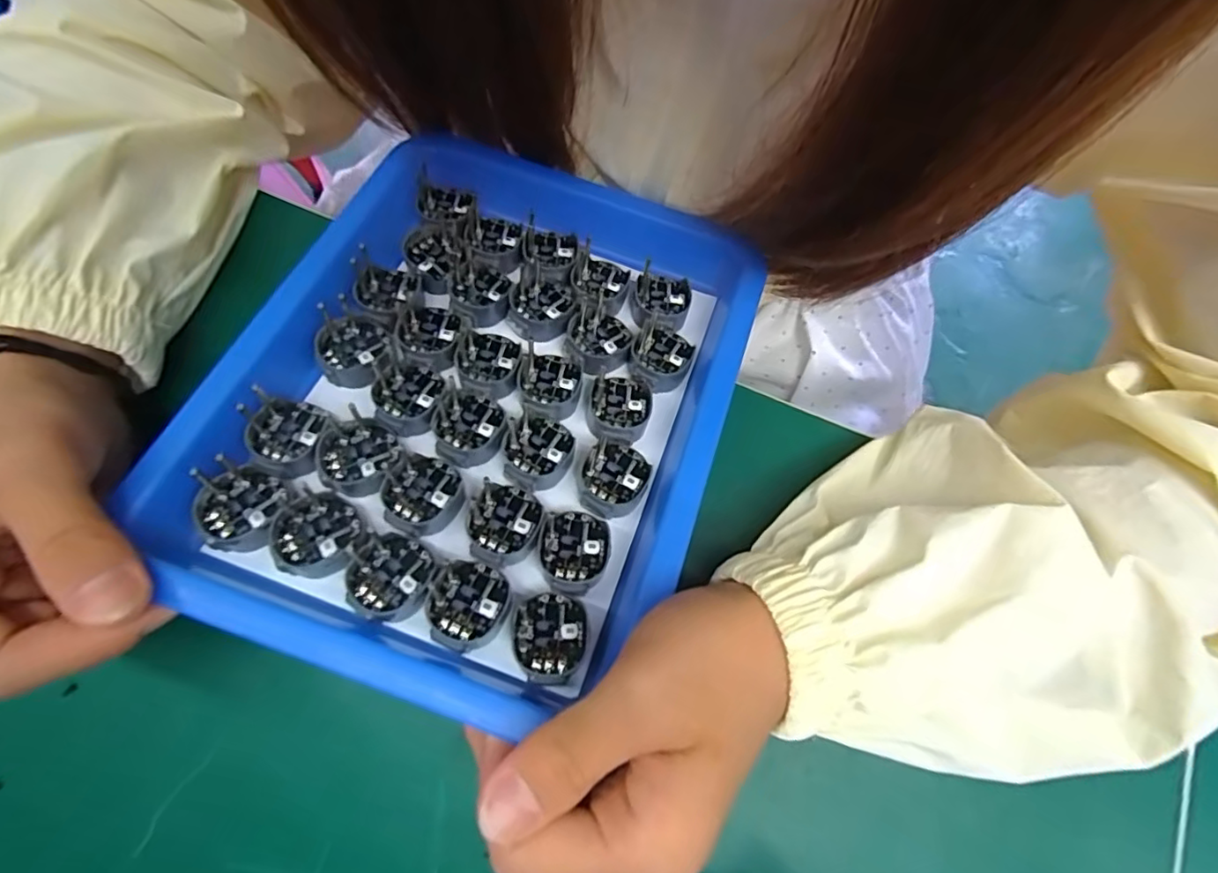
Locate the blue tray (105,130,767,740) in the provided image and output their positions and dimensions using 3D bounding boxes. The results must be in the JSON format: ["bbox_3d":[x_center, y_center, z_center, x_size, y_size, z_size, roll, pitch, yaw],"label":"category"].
[{"bbox_3d":[-0.045,-0.022,0.229,0.173,0.026,0.222,20,64,2],"label":"blue tray"}]

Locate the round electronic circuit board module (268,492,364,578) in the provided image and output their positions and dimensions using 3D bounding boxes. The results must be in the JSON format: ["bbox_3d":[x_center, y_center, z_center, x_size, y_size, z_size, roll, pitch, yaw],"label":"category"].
[{"bbox_3d":[-0.100,0.033,0.199,0.026,0.010,0.027,0,77,-1],"label":"round electronic circuit board module"}]

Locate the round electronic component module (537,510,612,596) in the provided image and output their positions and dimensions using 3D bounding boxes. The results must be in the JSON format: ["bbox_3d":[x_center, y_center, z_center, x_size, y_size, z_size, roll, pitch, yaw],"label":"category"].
[{"bbox_3d":[-0.013,0.040,0.206,0.025,0.005,0.027,0,77,-1],"label":"round electronic component module"}]

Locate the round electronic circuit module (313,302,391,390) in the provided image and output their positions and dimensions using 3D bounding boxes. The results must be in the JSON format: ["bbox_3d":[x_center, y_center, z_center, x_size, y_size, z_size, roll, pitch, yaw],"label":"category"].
[{"bbox_3d":[-0.102,-0.035,0.232,0.026,0.009,0.030,5,77,0],"label":"round electronic circuit module"}]

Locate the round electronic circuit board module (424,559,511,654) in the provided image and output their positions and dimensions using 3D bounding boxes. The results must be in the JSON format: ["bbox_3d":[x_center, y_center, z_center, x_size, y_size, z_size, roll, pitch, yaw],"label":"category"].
[{"bbox_3d":[-0.047,0.056,0.195,0.027,0.009,0.027,3,61,-5],"label":"round electronic circuit board module"}]

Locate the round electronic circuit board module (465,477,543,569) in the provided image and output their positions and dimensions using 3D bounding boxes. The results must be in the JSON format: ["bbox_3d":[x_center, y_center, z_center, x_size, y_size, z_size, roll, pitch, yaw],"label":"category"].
[{"bbox_3d":[-0.037,0.031,0.208,0.025,0.006,0.029,8,77,1],"label":"round electronic circuit board module"}]

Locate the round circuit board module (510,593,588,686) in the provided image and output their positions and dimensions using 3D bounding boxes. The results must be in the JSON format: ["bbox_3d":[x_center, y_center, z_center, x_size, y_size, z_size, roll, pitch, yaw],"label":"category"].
[{"bbox_3d":[-0.020,0.066,0.193,0.024,0.009,0.028,5,61,-1],"label":"round circuit board module"}]

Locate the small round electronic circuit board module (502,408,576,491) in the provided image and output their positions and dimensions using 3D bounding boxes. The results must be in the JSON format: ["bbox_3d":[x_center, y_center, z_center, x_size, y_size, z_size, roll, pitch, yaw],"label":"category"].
[{"bbox_3d":[-0.027,0.006,0.224,0.025,0.010,0.030,6,77,0],"label":"small round electronic circuit board module"}]

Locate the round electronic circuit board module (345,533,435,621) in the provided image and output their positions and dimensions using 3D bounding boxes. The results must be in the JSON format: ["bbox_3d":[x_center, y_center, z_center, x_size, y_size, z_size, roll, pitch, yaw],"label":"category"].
[{"bbox_3d":[-0.073,0.046,0.196,0.027,0.010,0.027,0,77,-1],"label":"round electronic circuit board module"}]

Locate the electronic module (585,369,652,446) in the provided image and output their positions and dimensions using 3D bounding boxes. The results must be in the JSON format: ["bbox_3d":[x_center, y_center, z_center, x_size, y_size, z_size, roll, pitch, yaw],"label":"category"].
[{"bbox_3d":[0.003,-0.011,0.235,0.025,0.010,0.028,20,78,3],"label":"electronic module"}]

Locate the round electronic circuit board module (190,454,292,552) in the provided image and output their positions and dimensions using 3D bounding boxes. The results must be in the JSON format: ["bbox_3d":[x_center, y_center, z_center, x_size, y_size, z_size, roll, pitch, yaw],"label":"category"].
[{"bbox_3d":[-0.127,0.024,0.200,0.027,0.012,0.028,0,77,-1],"label":"round electronic circuit board module"}]

